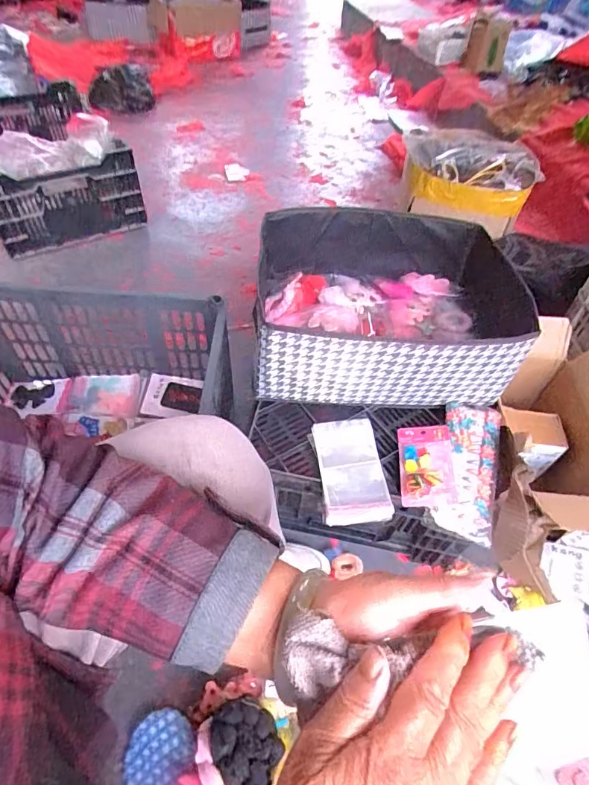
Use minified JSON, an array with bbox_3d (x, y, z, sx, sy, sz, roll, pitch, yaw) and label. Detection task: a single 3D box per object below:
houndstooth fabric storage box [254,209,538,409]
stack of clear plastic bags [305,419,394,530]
[{"bbox_3d":[0.151,-0.147,0.782,0.418,0.162,0.336,2,51,-3],"label":"houndstooth fabric storage box"},{"bbox_3d":[0.083,0.115,0.691,0.096,0.015,0.169,-3,51,-7],"label":"stack of clear plastic bags"}]

